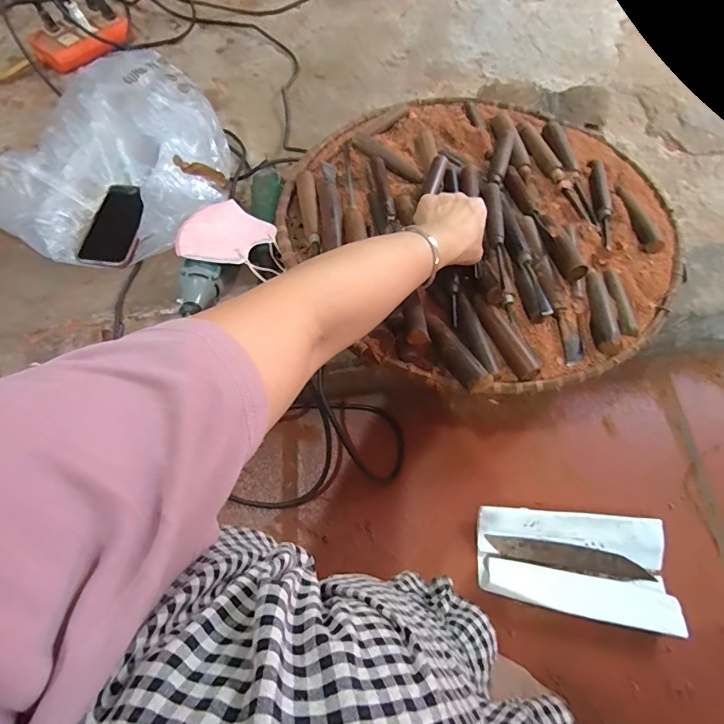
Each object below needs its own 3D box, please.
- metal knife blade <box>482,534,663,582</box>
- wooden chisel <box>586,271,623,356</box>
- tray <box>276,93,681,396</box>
[{"bbox_3d":[0.238,0.224,0.494,0.180,0.010,0.028,9,66,5],"label":"metal knife blade"},{"bbox_3d":[0.274,-0.060,0.490,0.028,0.017,0.108,4,66,3],"label":"wooden chisel"},{"bbox_3d":[0.161,-0.201,0.566,0.486,0.050,0.475,-1,66,1],"label":"tray"}]

